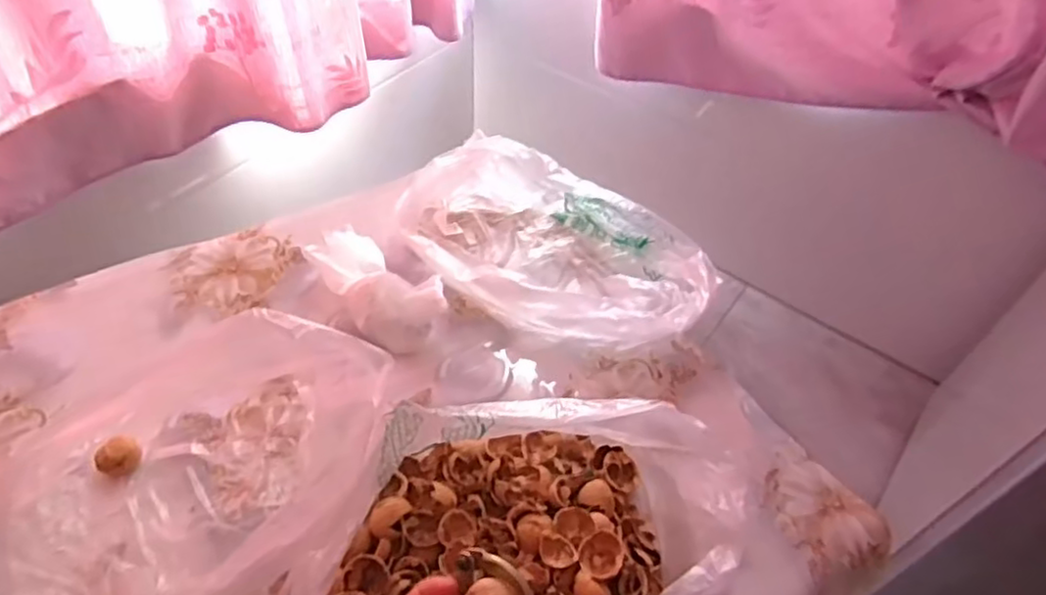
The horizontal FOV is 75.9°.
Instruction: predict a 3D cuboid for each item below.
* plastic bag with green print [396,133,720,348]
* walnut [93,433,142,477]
[{"bbox_3d":[0.031,-0.047,0.701,0.325,0.071,0.190,32,55,22],"label":"plastic bag with green print"},{"bbox_3d":[-0.330,0.129,0.548,0.027,0.024,0.025,-6,50,-9],"label":"walnut"}]

